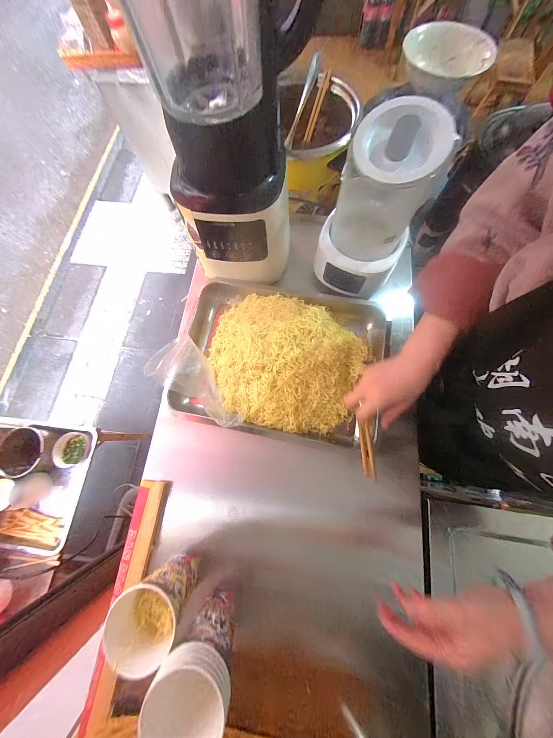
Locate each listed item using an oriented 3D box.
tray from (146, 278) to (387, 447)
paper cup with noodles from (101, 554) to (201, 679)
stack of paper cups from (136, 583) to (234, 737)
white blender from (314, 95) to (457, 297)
[{"bbox_3d":[-0.010,-0.027,0.454,0.414,0.076,0.284,9,74,4],"label":"tray"},{"bbox_3d":[-0.167,0.331,0.332,0.081,0.106,0.081,0,74,2],"label":"paper cup with noodles"},{"bbox_3d":[-0.094,0.379,0.303,0.081,0.142,0.081,19,75,7],"label":"stack of paper cups"},{"bbox_3d":[0.169,-0.272,0.410,0.149,0.230,0.162,25,76,9],"label":"white blender"}]

